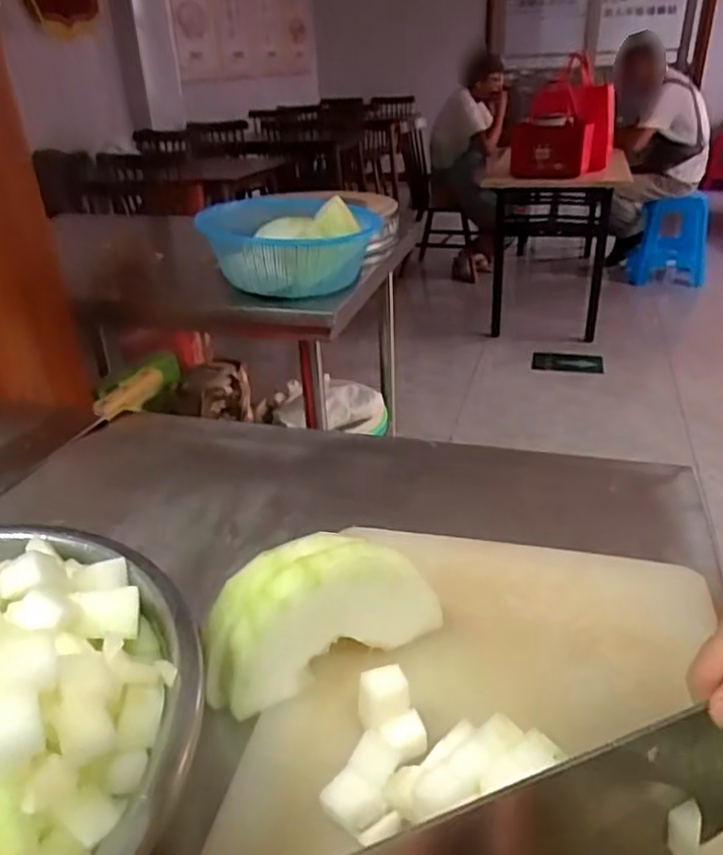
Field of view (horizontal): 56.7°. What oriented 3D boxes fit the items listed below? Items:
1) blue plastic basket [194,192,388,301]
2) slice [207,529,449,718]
[{"bbox_3d":[-0.150,-0.374,1.379,0.330,0.140,0.344,-12,30,-17],"label":"blue plastic basket"},{"bbox_3d":[-0.027,0.137,0.484,0.173,0.112,0.056,-14,31,-20],"label":"slice"}]

